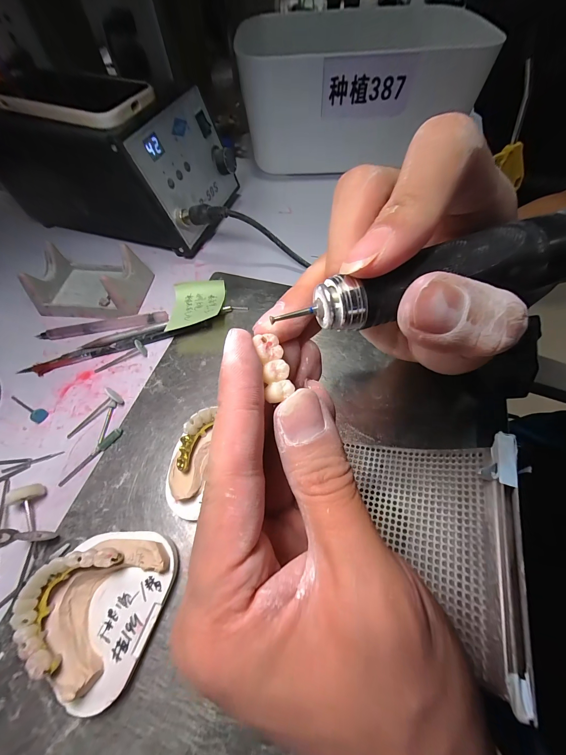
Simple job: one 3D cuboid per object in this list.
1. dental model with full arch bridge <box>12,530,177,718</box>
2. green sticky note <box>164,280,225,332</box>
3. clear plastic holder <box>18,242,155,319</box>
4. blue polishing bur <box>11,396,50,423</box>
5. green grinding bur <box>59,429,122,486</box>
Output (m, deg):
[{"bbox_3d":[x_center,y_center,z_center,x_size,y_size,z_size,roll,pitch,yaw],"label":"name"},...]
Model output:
[{"bbox_3d":[-0.101,0.125,0.155,0.060,0.037,0.075,14,62,10],"label":"dental model with full arch bridge"},{"bbox_3d":[-0.085,-0.071,0.276,0.050,0.020,0.066,-3,60,0],"label":"green sticky note"},{"bbox_3d":[-0.193,-0.096,0.282,0.108,0.035,0.069,3,61,4],"label":"clear plastic holder"},{"bbox_3d":[-0.213,0.025,0.232,0.042,0.008,0.011,19,63,12],"label":"blue polishing bur"},{"bbox_3d":[-0.145,0.059,0.212,0.007,0.006,0.053,38,68,21],"label":"green grinding bur"}]

